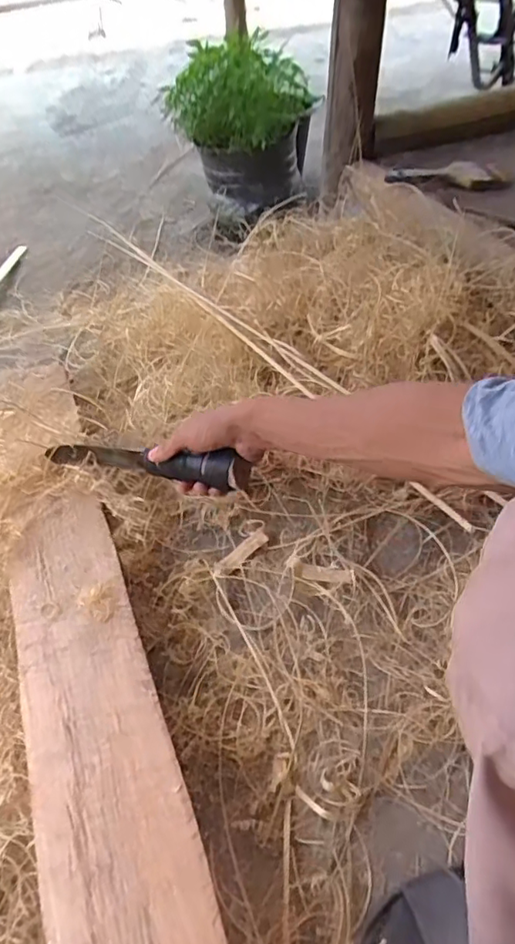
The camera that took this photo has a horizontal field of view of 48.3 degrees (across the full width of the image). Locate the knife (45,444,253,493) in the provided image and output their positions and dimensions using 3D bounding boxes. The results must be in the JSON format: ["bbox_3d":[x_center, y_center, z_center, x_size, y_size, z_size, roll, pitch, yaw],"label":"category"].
[{"bbox_3d":[-0.139,-0.013,0.688,0.297,0.043,0.033,6,45,31],"label":"knife"}]

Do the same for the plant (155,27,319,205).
[{"bbox_3d":[-0.037,-0.791,1.307,0.274,0.302,0.217,-36,55,-25],"label":"plant"}]

